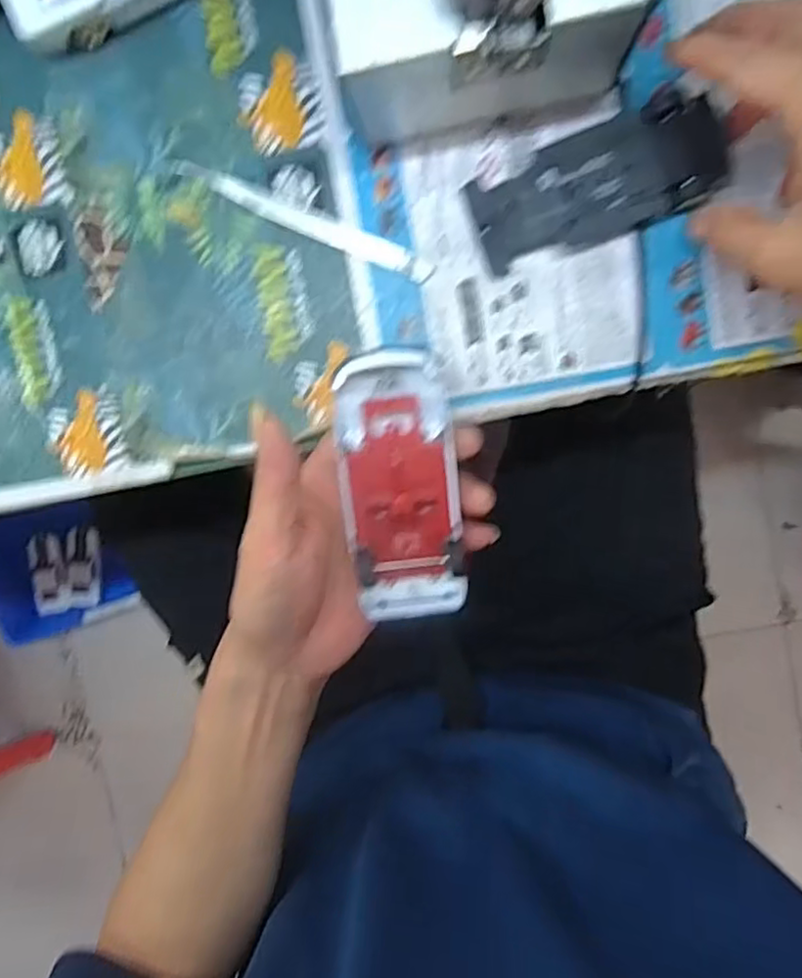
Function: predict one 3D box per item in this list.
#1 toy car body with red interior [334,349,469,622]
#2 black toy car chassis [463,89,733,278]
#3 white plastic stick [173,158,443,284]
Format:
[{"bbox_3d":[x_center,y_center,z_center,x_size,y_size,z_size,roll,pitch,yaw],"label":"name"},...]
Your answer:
[{"bbox_3d":[0.001,0.002,0.318,0.051,0.020,0.131,-6,106,4],"label":"toy car body with red interior"},{"bbox_3d":[0.095,-0.148,0.320,0.119,0.014,0.051,-18,98,12],"label":"black toy car chassis"},{"bbox_3d":[-0.050,-0.139,0.339,0.141,0.004,0.013,23,97,1],"label":"white plastic stick"}]

